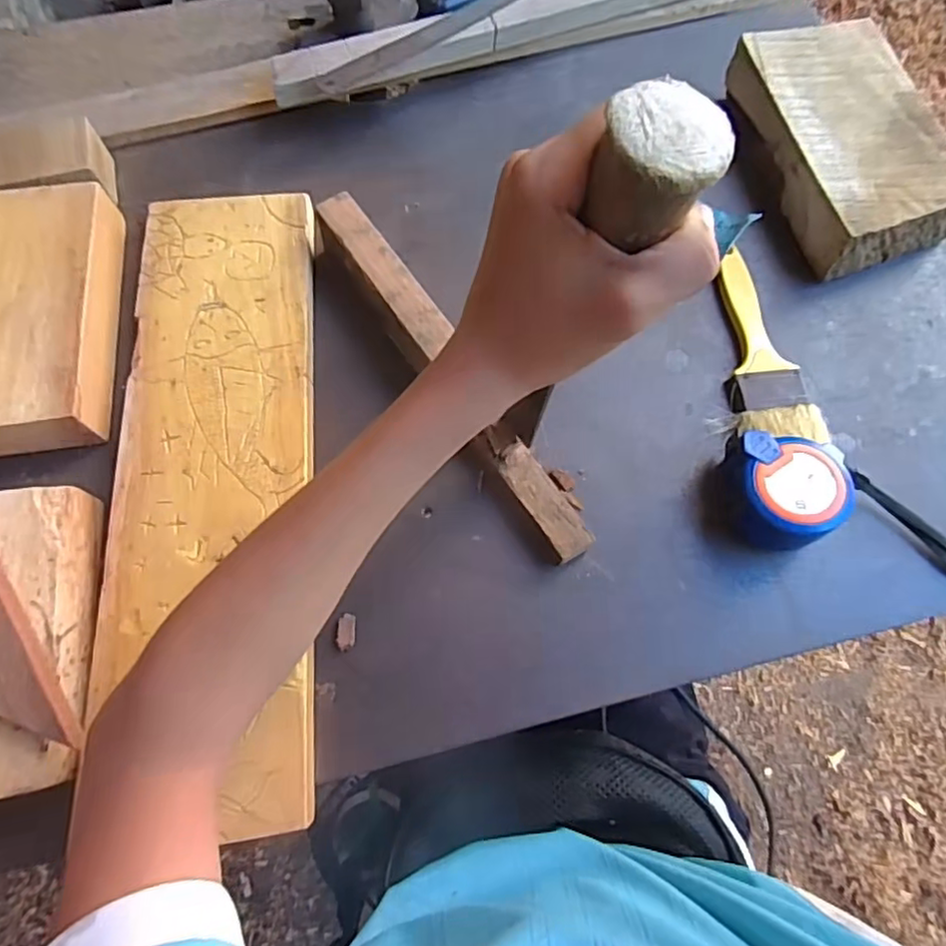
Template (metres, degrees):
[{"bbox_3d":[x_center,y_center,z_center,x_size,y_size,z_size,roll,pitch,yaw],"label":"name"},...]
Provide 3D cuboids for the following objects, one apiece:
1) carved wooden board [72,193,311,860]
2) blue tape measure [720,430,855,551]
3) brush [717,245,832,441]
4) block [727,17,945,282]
[{"bbox_3d":[-0.157,-0.006,0.385,0.116,0.019,0.401,-5,70,-2],"label":"carved wooden board"},{"bbox_3d":[0.181,0.010,0.367,0.061,0.046,0.056,0,70,0],"label":"blue tape measure"},{"bbox_3d":[0.189,-0.087,0.422,0.054,0.016,0.148,-7,70,-3],"label":"brush"},{"bbox_3d":[0.279,-0.248,0.467,0.117,0.040,0.200,-13,70,-5],"label":"block"}]

